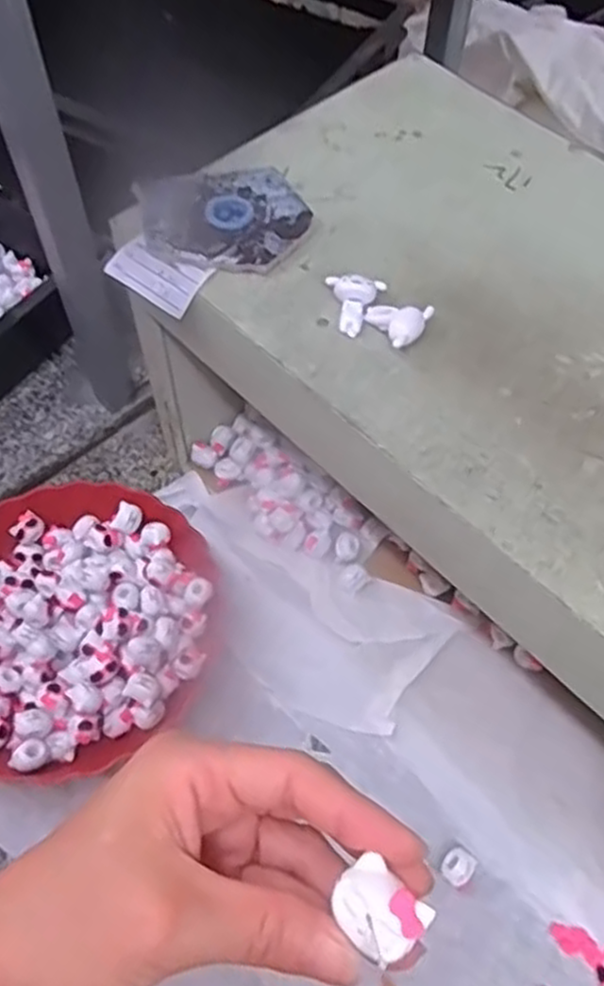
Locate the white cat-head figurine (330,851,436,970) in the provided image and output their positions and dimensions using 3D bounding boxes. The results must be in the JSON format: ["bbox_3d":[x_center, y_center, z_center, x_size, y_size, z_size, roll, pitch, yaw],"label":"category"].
[{"bbox_3d":[0.022,0.117,0.210,0.020,0.007,0.024,-36,67,-20],"label":"white cat-head figurine"}]

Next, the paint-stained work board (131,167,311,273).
[{"bbox_3d":[-0.048,-0.174,0.473,0.102,0.008,0.090,-11,60,-8],"label":"paint-stained work board"}]

